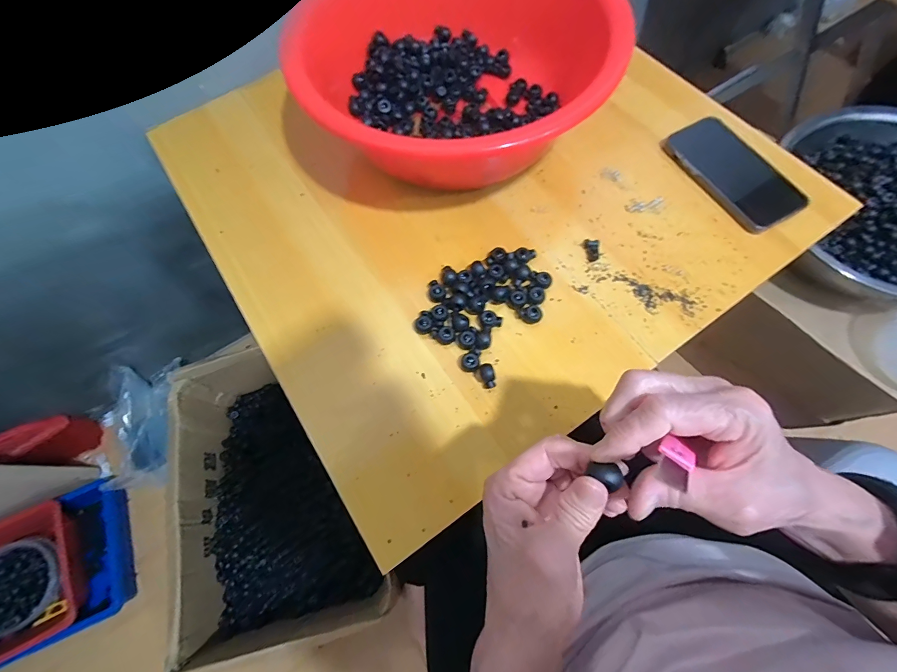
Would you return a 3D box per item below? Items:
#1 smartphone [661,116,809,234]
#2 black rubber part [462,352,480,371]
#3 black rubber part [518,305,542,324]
[{"bbox_3d":[0.311,-0.182,0.416,0.075,0.014,0.148,-26,70,-7],"label":"smartphone"},{"bbox_3d":[0.021,0.025,0.352,0.015,0.012,0.016,-1,69,2],"label":"black rubber part"},{"bbox_3d":[0.080,-0.020,0.367,0.018,0.011,0.016,-18,69,-4],"label":"black rubber part"}]

